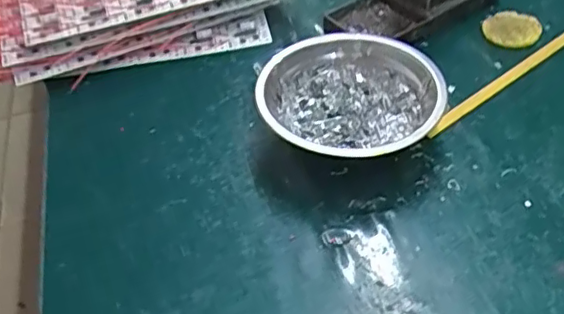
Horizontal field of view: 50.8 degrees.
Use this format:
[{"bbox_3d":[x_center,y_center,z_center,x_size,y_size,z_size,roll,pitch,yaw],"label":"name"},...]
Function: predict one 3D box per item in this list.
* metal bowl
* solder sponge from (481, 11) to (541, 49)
[{"bbox_3d":[0.048,-0.036,0.416,0.124,0.041,0.124,-3,46,3],"label":"metal bowl"},{"bbox_3d":[0.190,-0.106,0.491,0.045,0.007,0.044,12,49,17],"label":"solder sponge"}]

